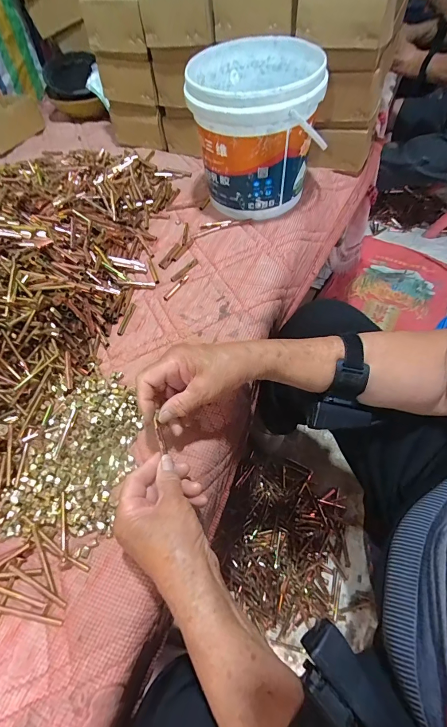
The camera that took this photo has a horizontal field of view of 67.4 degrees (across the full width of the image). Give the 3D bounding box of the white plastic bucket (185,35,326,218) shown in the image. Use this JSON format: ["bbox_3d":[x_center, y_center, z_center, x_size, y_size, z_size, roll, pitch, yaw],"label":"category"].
[{"bbox_3d":[0.051,-0.389,0.579,0.196,0.206,0.203,-1,57,2],"label":"white plastic bucket"}]

